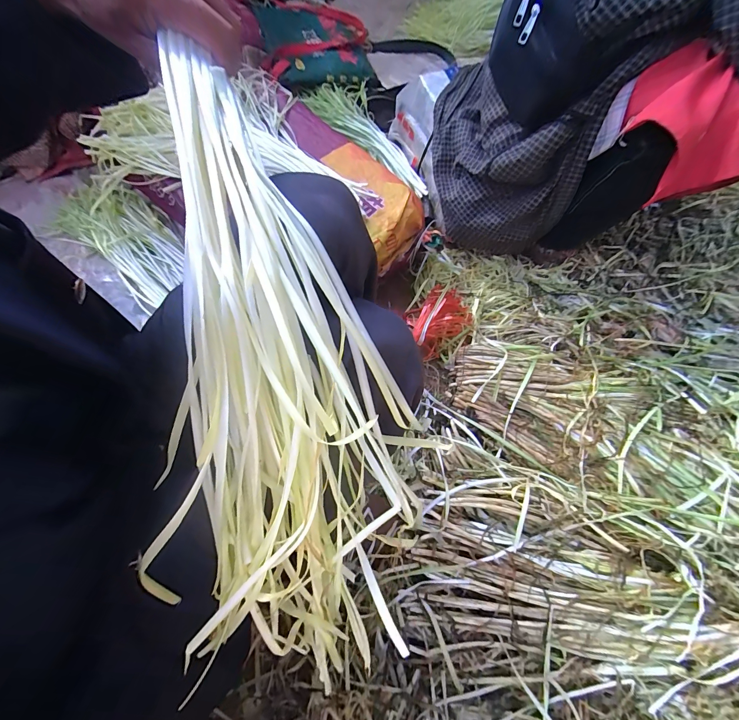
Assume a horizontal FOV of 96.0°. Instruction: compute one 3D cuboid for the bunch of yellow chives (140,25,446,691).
[{"bbox_3d":[-0.066,0.020,0.218,0.169,0.048,0.417,-7,97,-3],"label":"bunch of yellow chives"}]

